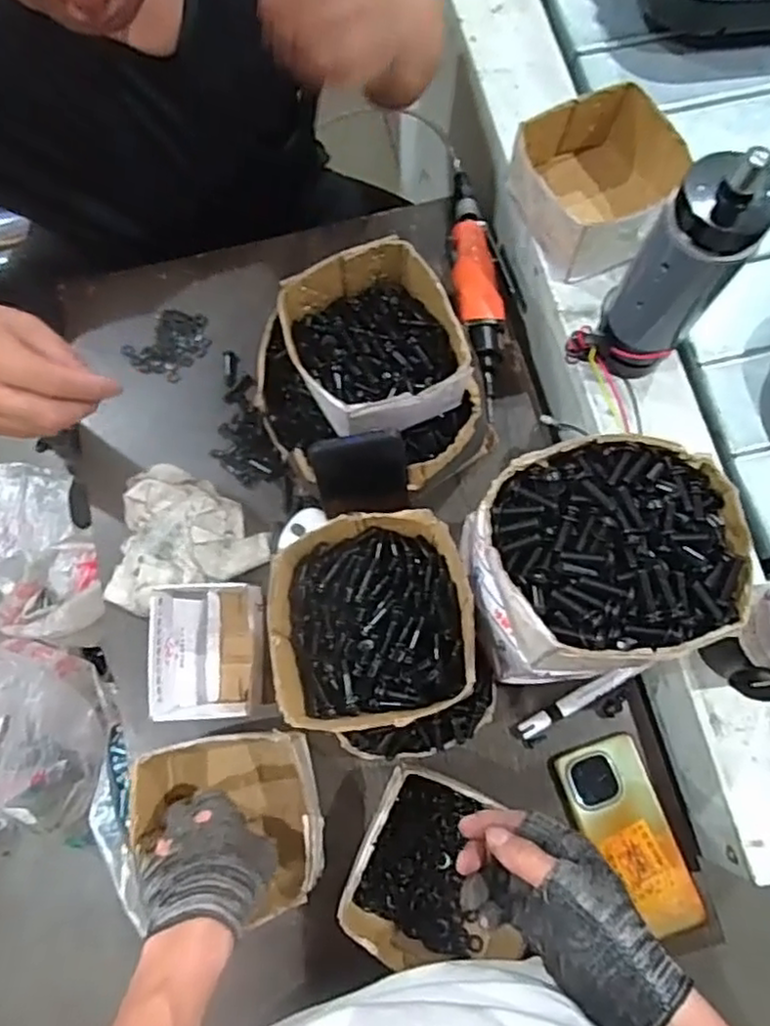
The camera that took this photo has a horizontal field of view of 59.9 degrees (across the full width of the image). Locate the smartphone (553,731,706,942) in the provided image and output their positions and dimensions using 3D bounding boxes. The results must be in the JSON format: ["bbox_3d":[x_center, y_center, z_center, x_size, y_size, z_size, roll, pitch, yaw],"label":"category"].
[{"bbox_3d":[0.215,0.284,0.592,0.080,0.015,0.160,-19,76,-5],"label":"smartphone"}]

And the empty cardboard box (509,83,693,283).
[{"bbox_3d":[0.206,-0.323,0.664,0.141,0.084,0.142,-25,76,-6],"label":"empty cardboard box"}]

